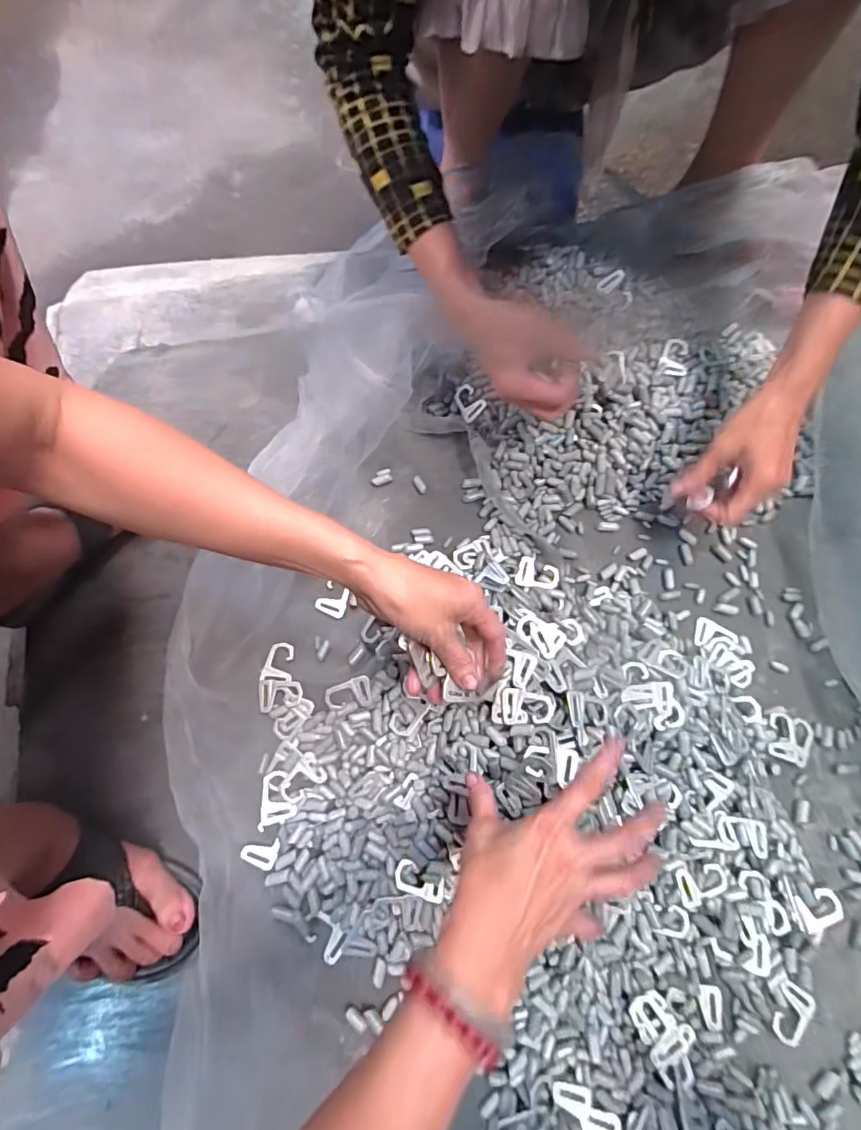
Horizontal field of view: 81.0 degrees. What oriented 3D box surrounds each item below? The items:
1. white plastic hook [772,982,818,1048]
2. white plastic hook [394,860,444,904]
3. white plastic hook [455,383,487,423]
[{"bbox_3d":[0.294,0.366,0.410,0.030,0.005,0.041,32,74,9],"label":"white plastic hook"},{"bbox_3d":[-0.009,0.269,0.429,0.044,0.006,0.022,17,72,5],"label":"white plastic hook"},{"bbox_3d":[0.042,-0.185,0.574,0.031,0.005,0.044,-36,68,3],"label":"white plastic hook"}]

